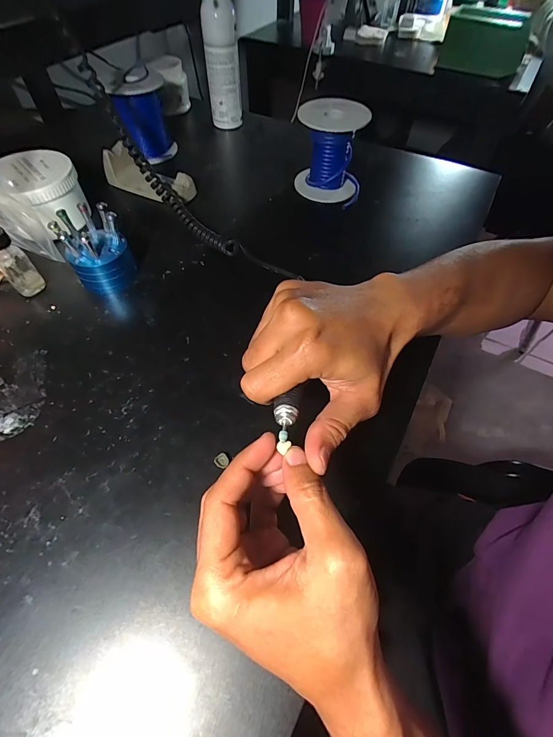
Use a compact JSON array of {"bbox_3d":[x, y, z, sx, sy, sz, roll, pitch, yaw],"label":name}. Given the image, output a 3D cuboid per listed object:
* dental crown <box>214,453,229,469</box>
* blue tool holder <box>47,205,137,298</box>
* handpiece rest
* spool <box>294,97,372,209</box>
[{"bbox_3d":[-0.042,0.070,0.261,0.011,0.004,0.010,0,57,0],"label":"dental crown"},{"bbox_3d":[-0.181,-0.121,0.348,0.057,0.070,0.054,-28,61,-17],"label":"blue tool holder"},{"bbox_3d":[-0.168,-0.256,0.452,0.119,0.044,0.049,28,61,17],"label":"handpiece rest"},{"bbox_3d":[0.071,-0.284,0.448,0.093,0.093,0.085,15,58,10],"label":"spool"}]

